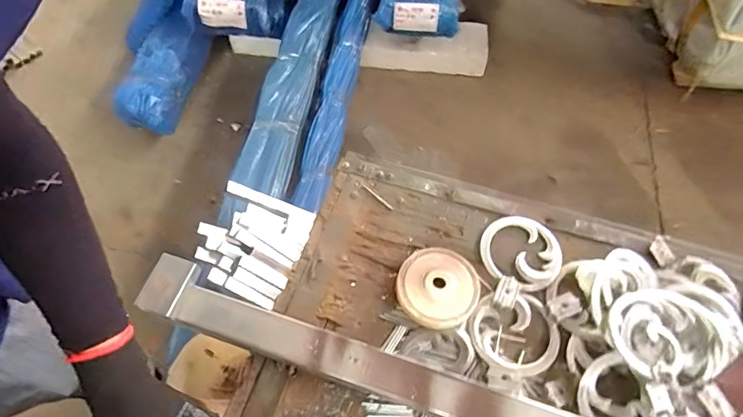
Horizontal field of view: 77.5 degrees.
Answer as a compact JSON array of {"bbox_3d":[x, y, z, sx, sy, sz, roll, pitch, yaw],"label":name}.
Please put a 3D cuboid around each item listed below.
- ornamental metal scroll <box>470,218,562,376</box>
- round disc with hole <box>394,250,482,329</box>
[{"bbox_3d":[0.176,0.097,0.555,0.097,0.015,0.197,13,60,5],"label":"ornamental metal scroll"},{"bbox_3d":[0.079,0.092,0.552,0.093,0.026,0.096,1,60,-2],"label":"round disc with hole"}]

